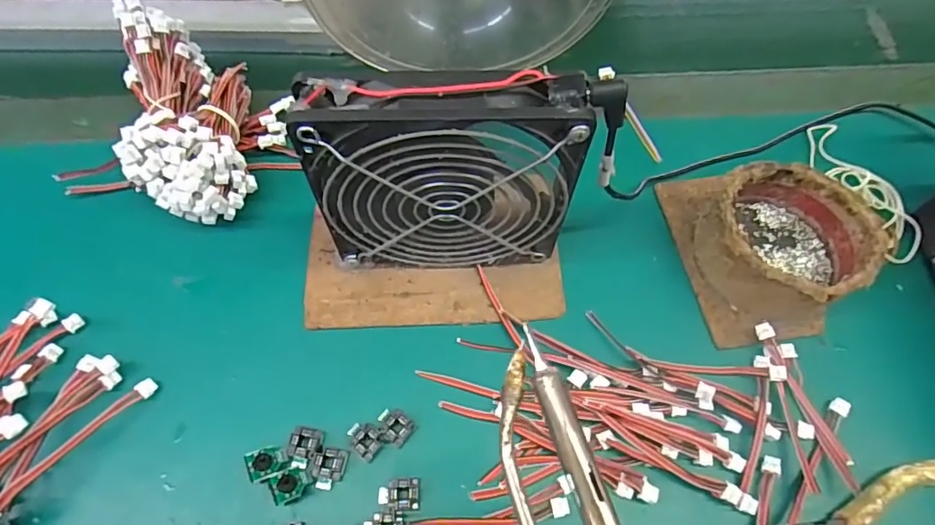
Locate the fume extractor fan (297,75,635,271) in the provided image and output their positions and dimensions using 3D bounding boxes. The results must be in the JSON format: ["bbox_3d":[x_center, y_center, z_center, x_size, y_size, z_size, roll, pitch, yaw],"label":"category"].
[{"bbox_3d":[-0.004,-0.035,0.251,0.127,0.128,0.029,0,63,-1],"label":"fume extractor fan"}]

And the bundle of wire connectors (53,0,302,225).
[{"bbox_3d":[-0.167,-0.089,0.320,0.097,0.051,0.137,0,63,-1],"label":"bundle of wire connectors"}]

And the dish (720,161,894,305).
[{"bbox_3d":[0.176,-0.013,0.291,0.079,0.041,0.080,1,63,-1],"label":"dish"}]

